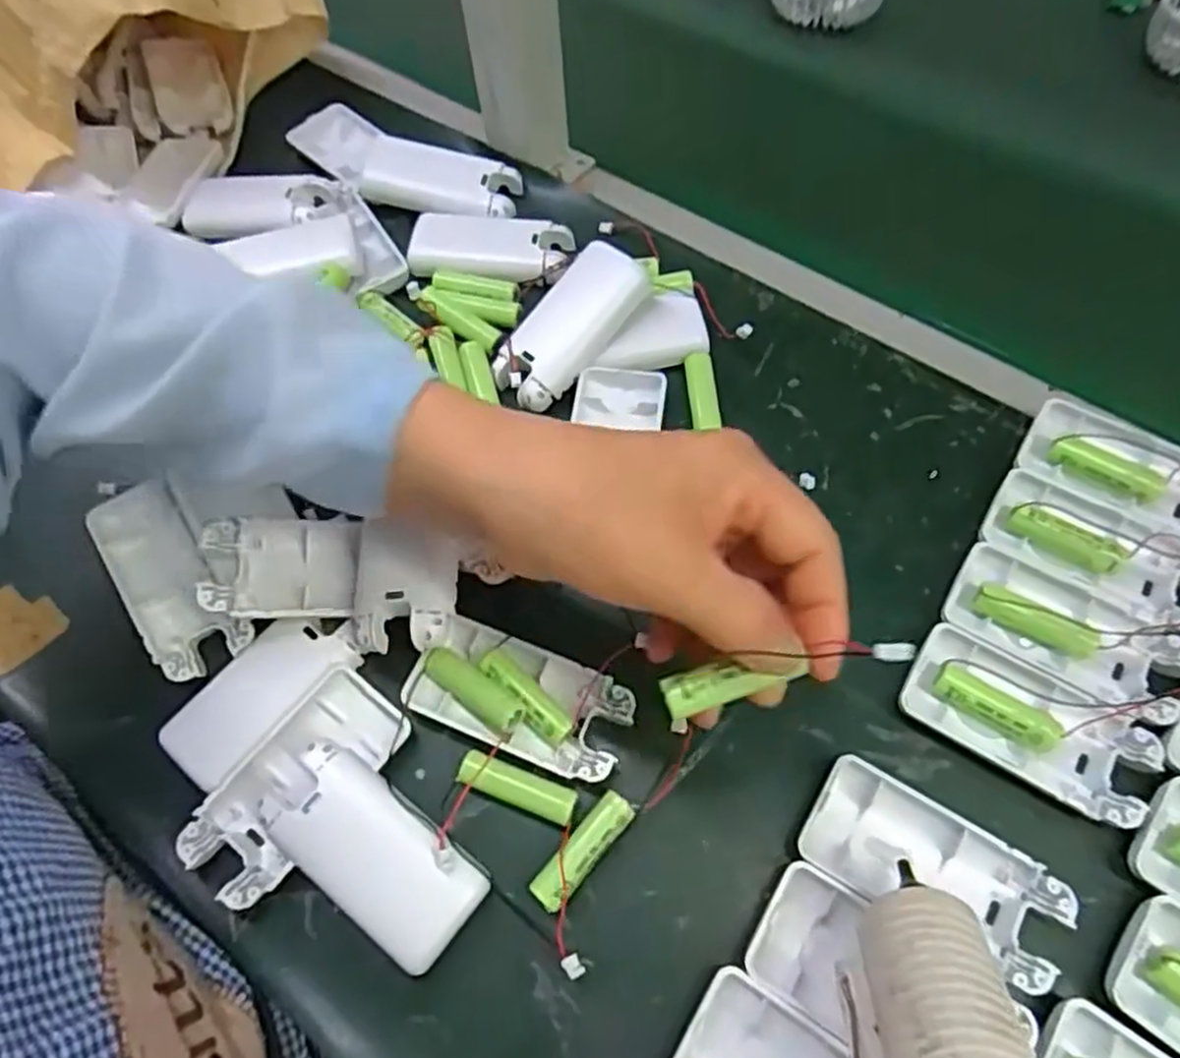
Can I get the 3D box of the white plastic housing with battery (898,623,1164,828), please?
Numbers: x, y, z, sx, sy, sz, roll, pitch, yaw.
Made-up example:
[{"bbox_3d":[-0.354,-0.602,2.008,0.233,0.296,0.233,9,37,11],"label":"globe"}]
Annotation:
[{"bbox_3d":[0.178,0.079,0.317,0.092,0.015,0.046,28,68,17],"label":"white plastic housing with battery"}]

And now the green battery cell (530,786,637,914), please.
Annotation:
[{"bbox_3d":[-0.003,0.128,0.306,0.014,0.014,0.049,38,71,20],"label":"green battery cell"}]

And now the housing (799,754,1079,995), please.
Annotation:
[{"bbox_3d":[0.131,0.131,0.296,0.094,0.018,0.045,28,68,17],"label":"housing"}]

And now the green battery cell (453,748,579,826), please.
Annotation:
[{"bbox_3d":[-0.030,0.107,0.319,0.049,0.015,0.015,17,65,12],"label":"green battery cell"}]

